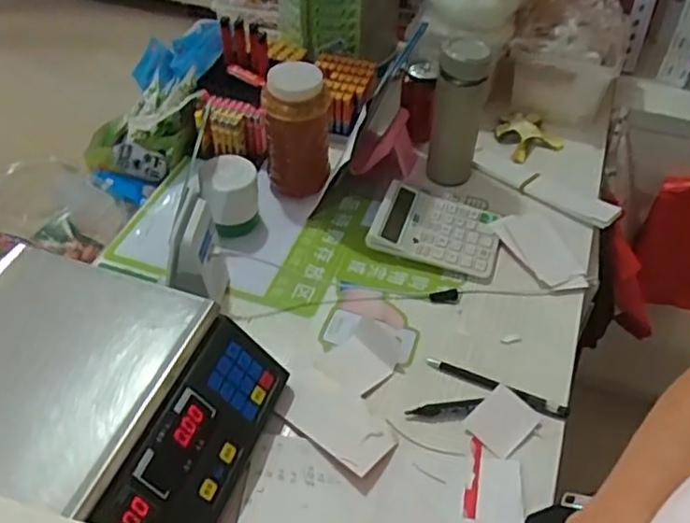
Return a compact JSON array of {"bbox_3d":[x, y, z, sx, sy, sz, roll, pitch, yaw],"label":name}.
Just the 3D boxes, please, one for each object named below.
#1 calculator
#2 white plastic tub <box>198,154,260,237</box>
[{"bbox_3d":[0.124,-0.050,0.855,0.156,0.039,0.133,14,48,12],"label":"calculator"},{"bbox_3d":[-0.148,-0.085,0.847,0.070,0.085,0.061,-6,47,-7],"label":"white plastic tub"}]

